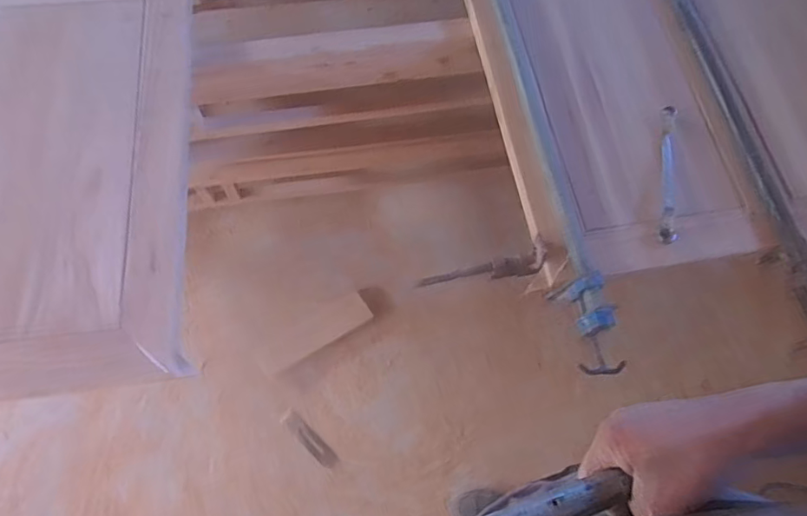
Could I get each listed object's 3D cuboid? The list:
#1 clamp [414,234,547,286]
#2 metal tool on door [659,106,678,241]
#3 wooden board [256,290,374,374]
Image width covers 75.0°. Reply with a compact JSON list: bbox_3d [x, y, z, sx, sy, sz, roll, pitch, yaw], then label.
[{"bbox_3d":[0.126,0.027,0.845,0.204,0.068,0.044,-17,68,-10],"label":"clamp"},{"bbox_3d":[0.441,-0.143,0.875,0.024,0.011,0.257,10,68,4],"label":"metal tool on door"},{"bbox_3d":[-0.248,0.198,1.450,0.315,0.011,0.110,-29,71,-15],"label":"wooden board"}]

